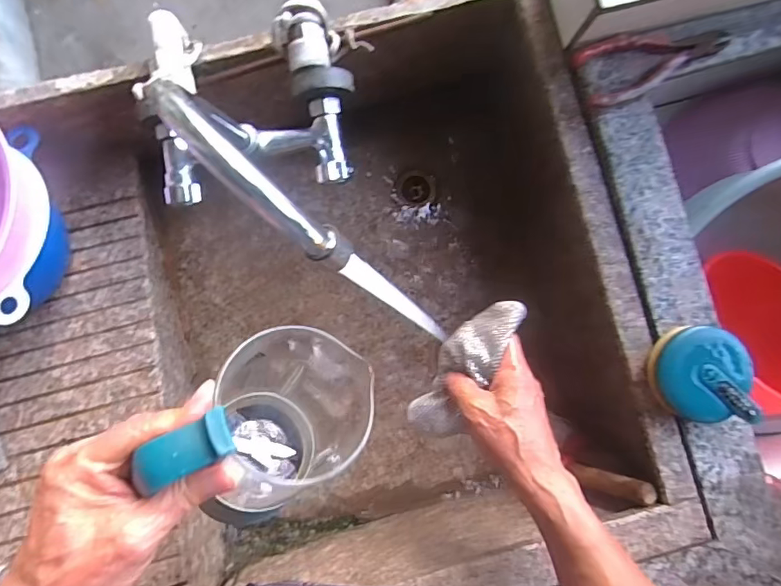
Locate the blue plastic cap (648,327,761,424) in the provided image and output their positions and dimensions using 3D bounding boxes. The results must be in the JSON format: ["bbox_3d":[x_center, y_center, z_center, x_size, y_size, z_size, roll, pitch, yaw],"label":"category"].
[{"bbox_3d":[0.287,0.075,0.463,0.085,0.016,0.085,-2,81,14],"label":"blue plastic cap"}]

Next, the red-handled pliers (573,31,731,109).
[{"bbox_3d":[0.256,-0.228,0.485,0.148,0.023,0.061,-22,89,-3],"label":"red-handled pliers"}]

